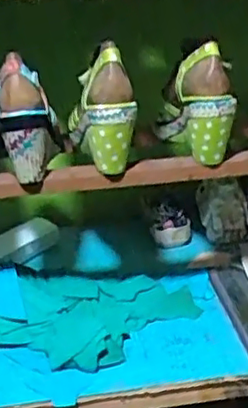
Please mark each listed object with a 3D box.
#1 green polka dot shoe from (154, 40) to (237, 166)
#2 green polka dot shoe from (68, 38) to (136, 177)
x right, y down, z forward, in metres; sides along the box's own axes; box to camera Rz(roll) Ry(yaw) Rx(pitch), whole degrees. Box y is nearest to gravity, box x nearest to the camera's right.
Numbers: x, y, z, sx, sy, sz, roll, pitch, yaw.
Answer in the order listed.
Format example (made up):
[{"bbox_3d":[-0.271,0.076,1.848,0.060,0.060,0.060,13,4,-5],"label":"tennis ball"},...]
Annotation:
[{"bbox_3d":[0.098,-0.140,0.860,0.103,0.145,0.091,2,27,8],"label":"green polka dot shoe"},{"bbox_3d":[-0.028,-0.124,0.822,0.078,0.152,0.115,-4,27,-4],"label":"green polka dot shoe"}]

